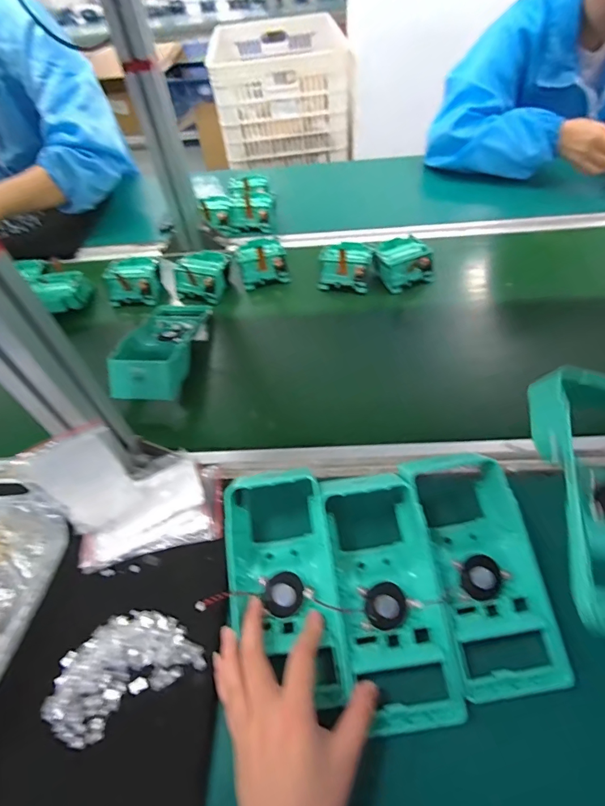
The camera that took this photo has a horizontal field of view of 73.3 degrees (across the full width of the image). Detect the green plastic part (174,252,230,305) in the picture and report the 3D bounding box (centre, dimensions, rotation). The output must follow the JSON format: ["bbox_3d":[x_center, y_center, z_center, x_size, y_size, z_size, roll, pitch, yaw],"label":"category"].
[{"bbox_3d":[-0.155,-0.200,0.638,0.072,0.050,0.080,5,53,12],"label":"green plastic part"}]

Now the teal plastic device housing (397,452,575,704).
[{"bbox_3d":[0.146,0.126,0.335,0.083,0.046,0.186,-10,51,-1],"label":"teal plastic device housing"}]

